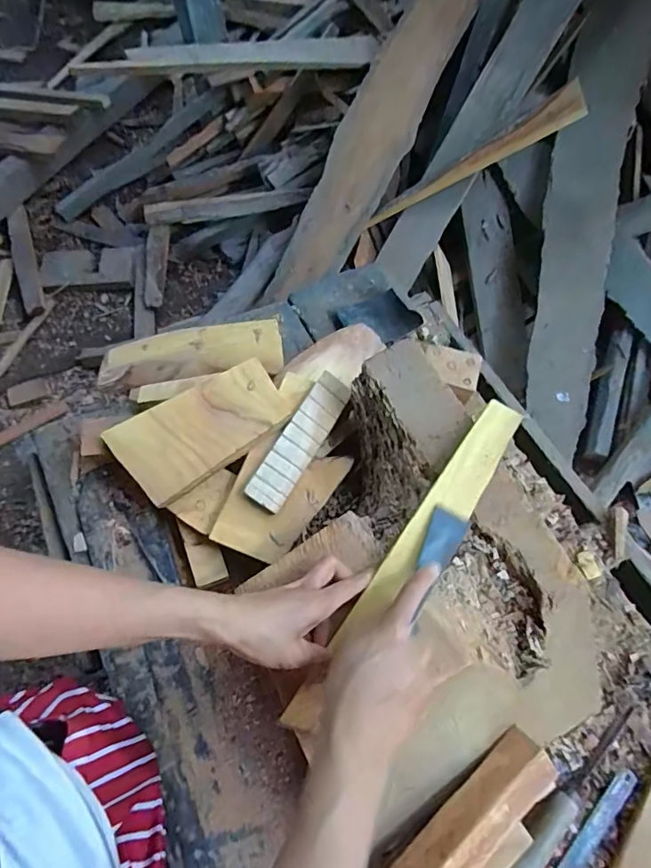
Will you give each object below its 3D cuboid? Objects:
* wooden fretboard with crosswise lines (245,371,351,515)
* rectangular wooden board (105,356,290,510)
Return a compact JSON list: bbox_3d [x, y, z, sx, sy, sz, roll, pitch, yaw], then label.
[{"bbox_3d":[-0.032,0.008,0.637,0.049,0.016,0.192,28,70,12],"label":"wooden fretboard with crosswise lines"},{"bbox_3d":[-0.159,-0.011,0.634,0.212,0.023,0.117,-35,71,-13],"label":"rectangular wooden board"}]

